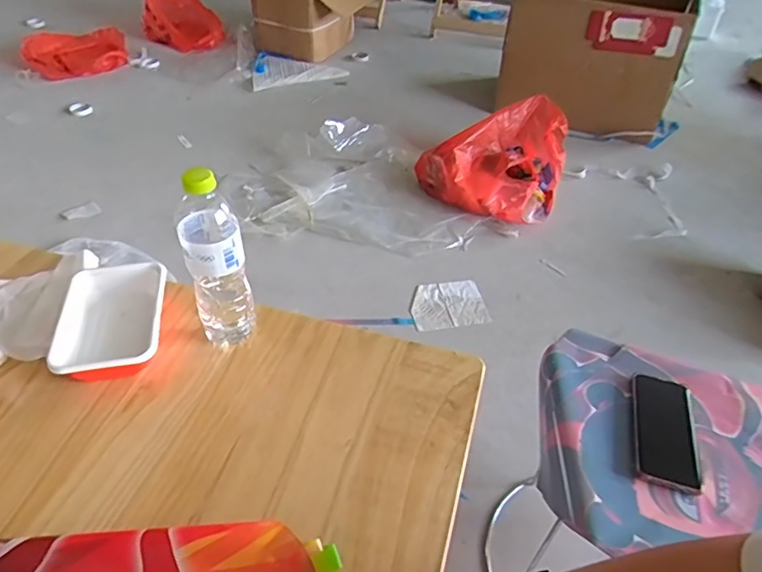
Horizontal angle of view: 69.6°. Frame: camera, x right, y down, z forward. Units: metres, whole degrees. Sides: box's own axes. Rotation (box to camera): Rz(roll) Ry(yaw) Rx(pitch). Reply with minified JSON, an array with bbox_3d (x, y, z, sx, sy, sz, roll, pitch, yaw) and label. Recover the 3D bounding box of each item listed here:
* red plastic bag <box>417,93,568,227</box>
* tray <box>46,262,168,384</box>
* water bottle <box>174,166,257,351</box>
[{"bbox_3d":[0.341,-0.387,1.724,0.442,0.233,0.383,7,45,6],"label":"red plastic bag"},{"bbox_3d":[-0.327,0.032,0.680,0.117,0.040,0.187,-9,45,-10],"label":"tray"},{"bbox_3d":[-0.183,-0.024,0.612,0.066,0.213,0.061,-15,47,-15],"label":"water bottle"}]

